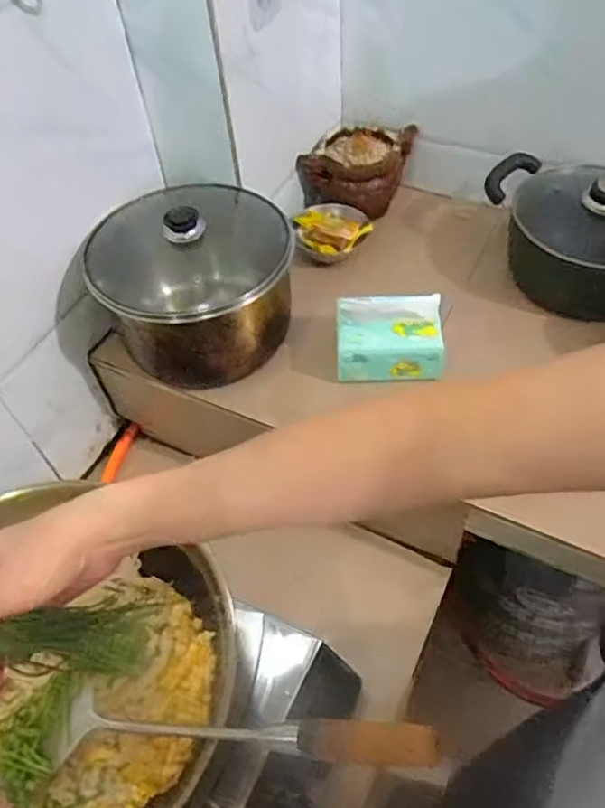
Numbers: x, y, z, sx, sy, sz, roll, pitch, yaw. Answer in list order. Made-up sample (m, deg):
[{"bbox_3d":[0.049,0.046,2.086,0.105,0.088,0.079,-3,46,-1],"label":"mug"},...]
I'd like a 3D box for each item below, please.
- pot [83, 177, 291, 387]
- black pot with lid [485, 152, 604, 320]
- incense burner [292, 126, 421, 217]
[{"bbox_3d":[-0.121,-0.151,0.739,0.222,0.157,0.211,-2,54,3],"label":"pot"},{"bbox_3d":[0.346,-0.214,0.791,0.230,0.125,0.187,12,55,12],"label":"black pot with lid"},{"bbox_3d":[0.077,-0.339,0.913,0.131,0.077,0.137,14,56,14],"label":"incense burner"}]

